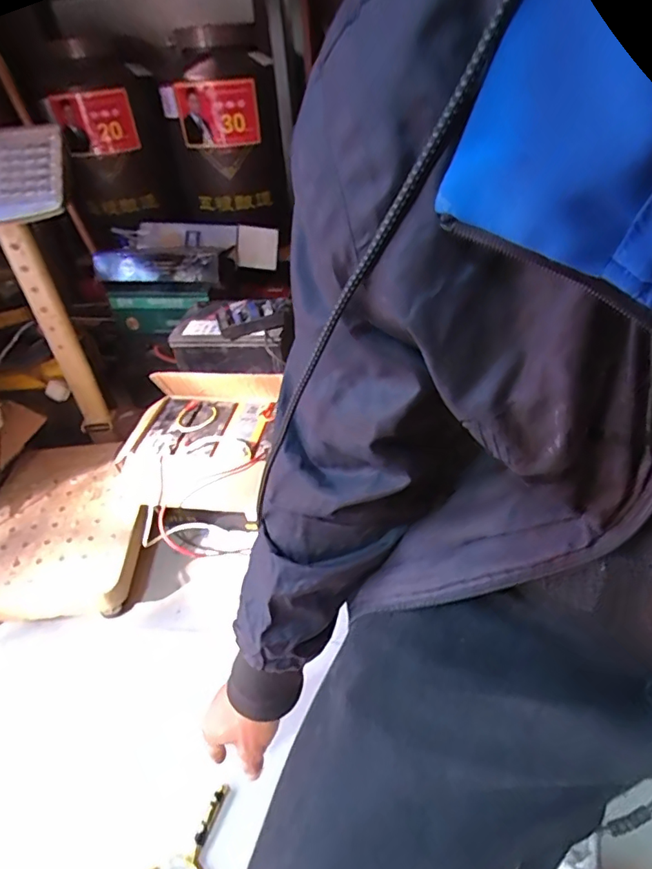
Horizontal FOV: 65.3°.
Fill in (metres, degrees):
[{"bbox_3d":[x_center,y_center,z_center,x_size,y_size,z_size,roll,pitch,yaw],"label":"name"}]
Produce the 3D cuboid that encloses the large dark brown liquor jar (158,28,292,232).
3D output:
[{"bbox_3d":[-0.274,-0.795,1.336,0.271,0.405,0.332,-14,40,-11],"label":"large dark brown liquor jar"}]

